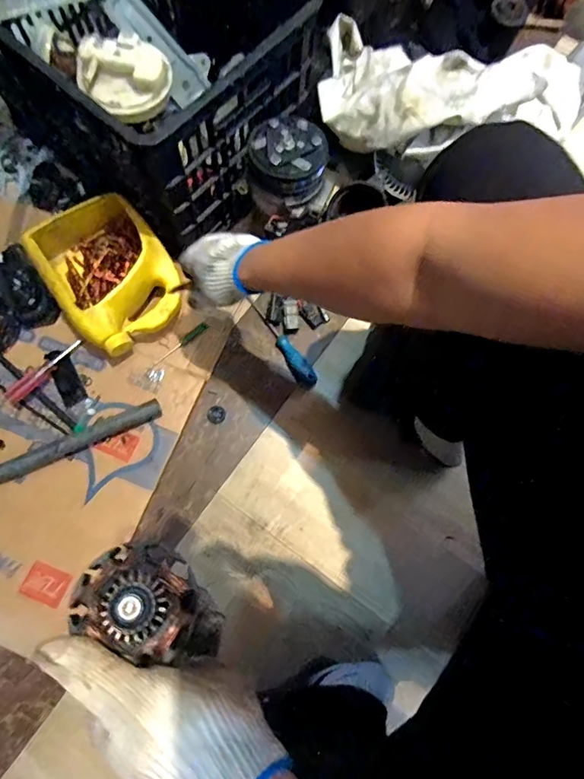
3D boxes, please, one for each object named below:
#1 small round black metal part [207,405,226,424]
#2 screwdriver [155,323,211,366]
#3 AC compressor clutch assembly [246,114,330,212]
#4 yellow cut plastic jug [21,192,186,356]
[{"bbox_3d":[-0.122,0.041,0.730,0.029,0.004,0.029,1,76,-2],"label":"small round black metal part"},{"bbox_3d":[-0.182,-0.076,0.744,0.108,0.010,0.014,-42,81,-11],"label":"screwdriver"},{"bbox_3d":[-0.007,-0.327,0.653,0.098,0.075,0.103,1,76,-2],"label":"AC compressor clutch assembly"},{"bbox_3d":[-0.279,-0.180,0.706,0.172,0.097,0.221,-36,80,-8],"label":"yellow cut plastic jug"}]

